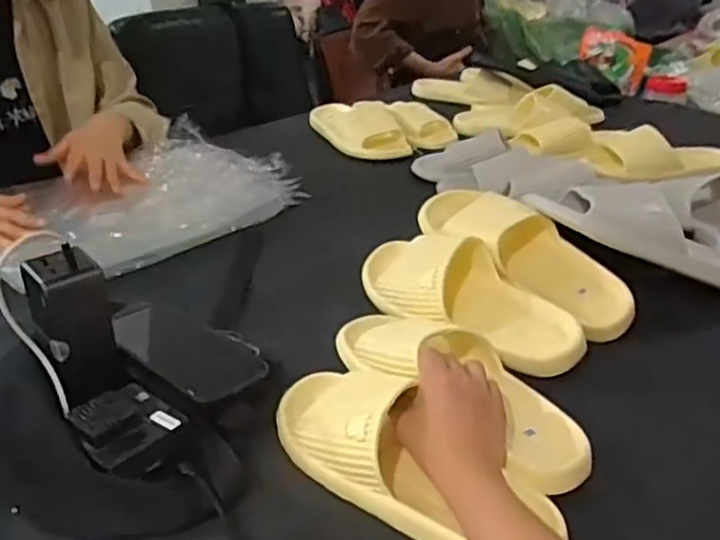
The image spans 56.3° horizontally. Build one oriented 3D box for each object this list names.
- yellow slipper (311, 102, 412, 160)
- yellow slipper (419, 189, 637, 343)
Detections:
[{"bbox_3d":[-0.003,-0.260,1.191,0.100,0.060,0.237,-13,33,-25],"label":"yellow slipper"},{"bbox_3d":[0.174,-0.019,0.723,0.259,0.065,0.102,38,43,24],"label":"yellow slipper"}]

